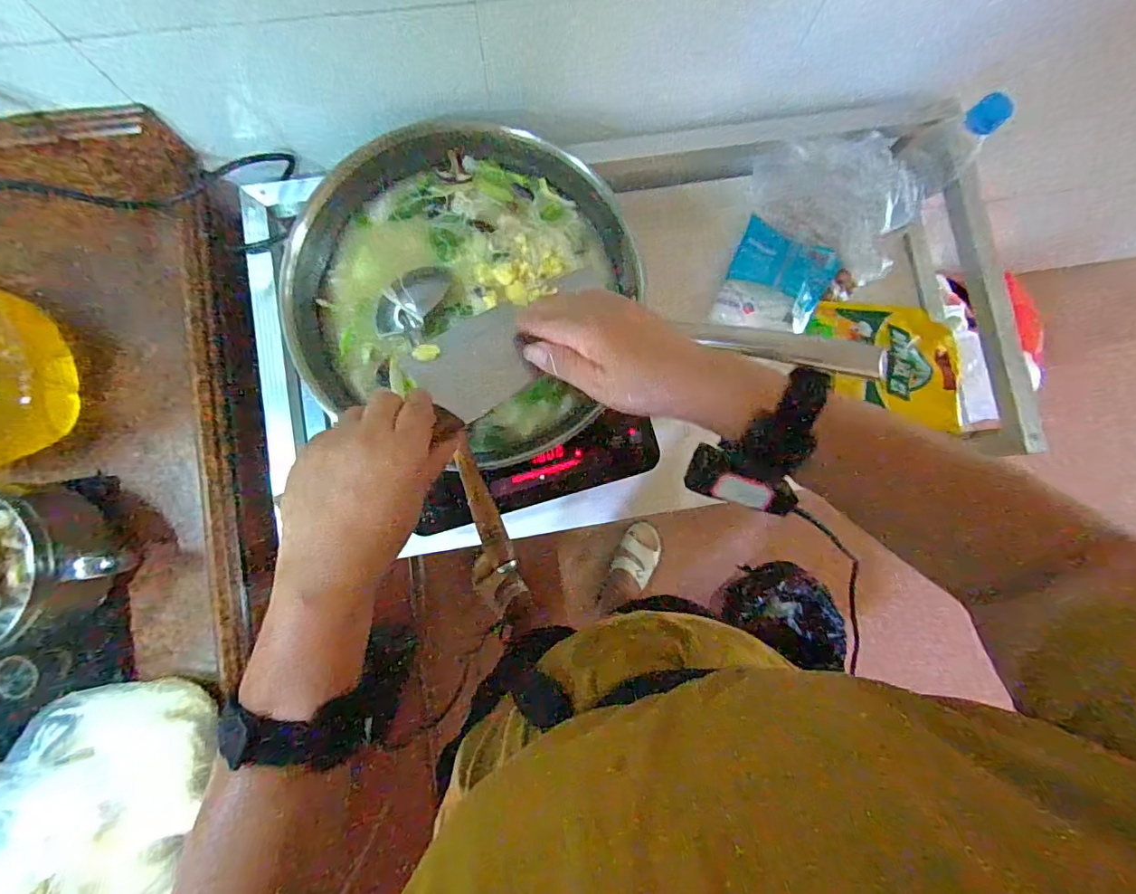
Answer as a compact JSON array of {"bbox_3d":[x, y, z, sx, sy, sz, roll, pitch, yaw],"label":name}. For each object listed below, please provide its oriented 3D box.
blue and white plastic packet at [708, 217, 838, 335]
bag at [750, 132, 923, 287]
[{"bbox_3d":[0.244,-0.192,0.596,0.109,0.031,0.119,23,85,-2],"label":"blue and white plastic packet"},{"bbox_3d":[0.298,-0.275,0.563,0.182,0.087,0.084,34,85,-1],"label":"bag"}]

